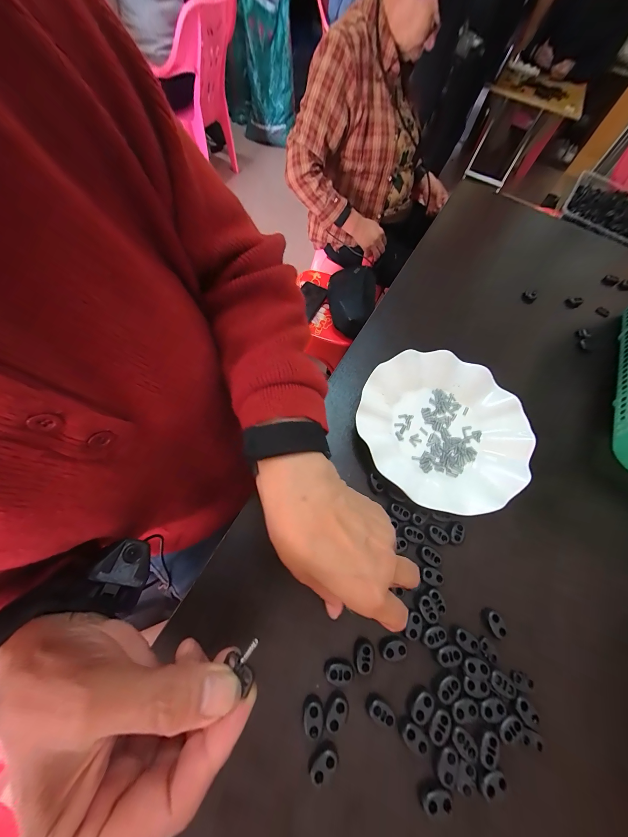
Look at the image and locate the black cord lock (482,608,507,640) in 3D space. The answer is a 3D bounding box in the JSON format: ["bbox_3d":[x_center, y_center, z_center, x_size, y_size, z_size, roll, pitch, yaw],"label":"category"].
[{"bbox_3d":[0.155,0.176,0.238,0.011,0.009,0.020,-19,69,-7],"label":"black cord lock"}]

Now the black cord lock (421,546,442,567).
[{"bbox_3d":[0.107,0.125,0.252,0.019,0.004,0.013,42,74,16],"label":"black cord lock"}]

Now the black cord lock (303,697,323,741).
[{"bbox_3d":[0.000,0.217,0.200,0.014,0.006,0.021,0,68,1],"label":"black cord lock"}]

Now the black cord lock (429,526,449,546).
[{"bbox_3d":[0.118,0.110,0.261,0.019,0.004,0.013,28,71,12],"label":"black cord lock"}]

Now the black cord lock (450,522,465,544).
[{"bbox_3d":[0.137,0.109,0.264,0.011,0.004,0.019,23,70,10],"label":"black cord lock"}]

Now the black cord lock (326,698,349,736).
[{"bbox_3d":[0.016,0.217,0.202,0.014,0.009,0.022,17,69,8],"label":"black cord lock"}]

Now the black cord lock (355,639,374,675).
[{"bbox_3d":[0.039,0.188,0.220,0.015,0.010,0.021,16,69,7],"label":"black cord lock"}]

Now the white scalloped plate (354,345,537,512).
[{"bbox_3d":[0.141,0.005,0.301,0.174,0.034,0.171,0,68,1],"label":"white scalloped plate"}]

